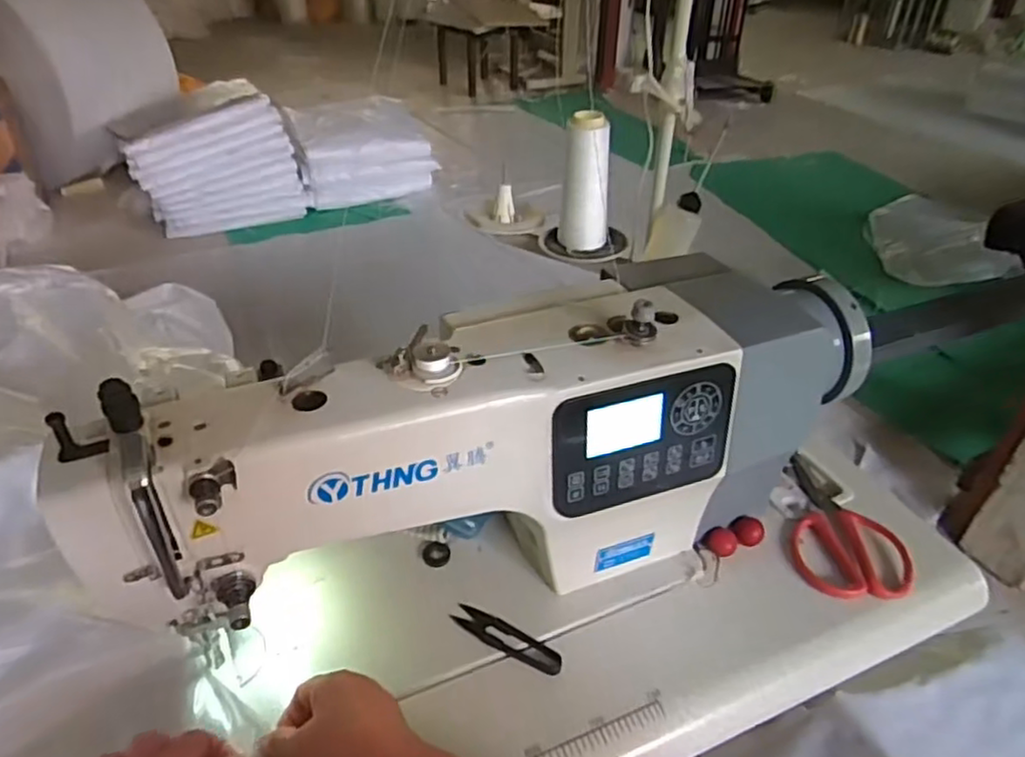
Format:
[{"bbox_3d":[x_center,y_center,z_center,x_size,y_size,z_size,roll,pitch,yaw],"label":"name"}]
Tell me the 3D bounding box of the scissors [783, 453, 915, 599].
[{"bbox_3d":[0.306,0.133,0.653,0.098,0.008,0.175,-1,37,-4],"label":"scissors"}]

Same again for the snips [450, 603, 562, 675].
[{"bbox_3d":[-0.006,0.212,0.551,0.099,0.010,0.022,21,41,24],"label":"snips"}]

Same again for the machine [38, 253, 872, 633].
[{"bbox_3d":[-0.003,0.064,0.545,0.581,0.249,0.150,-16,41,-22],"label":"machine"}]

